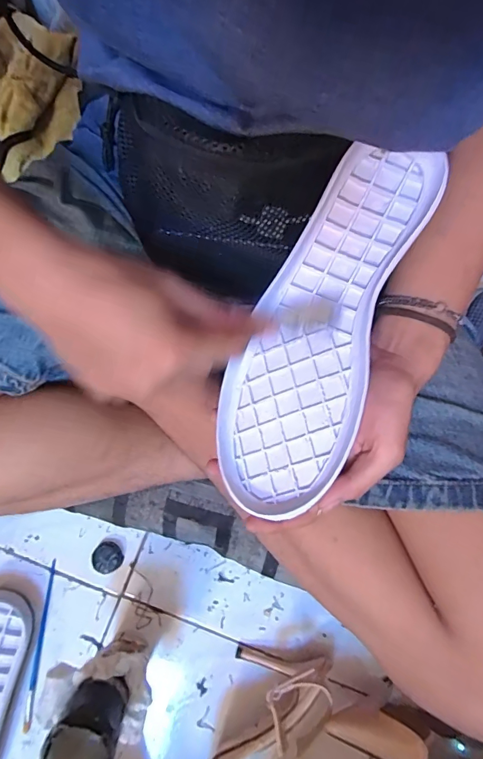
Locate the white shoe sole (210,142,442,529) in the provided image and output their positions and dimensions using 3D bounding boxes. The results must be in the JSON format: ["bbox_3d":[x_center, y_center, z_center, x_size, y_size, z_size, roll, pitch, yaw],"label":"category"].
[{"bbox_3d":[0.056,-0.037,0.299,0.094,0.032,0.265,21,89,19],"label":"white shoe sole"}]

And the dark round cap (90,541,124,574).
[{"bbox_3d":[-0.148,0.195,0.449,0.032,0.014,0.031,0,78,0],"label":"dark round cap"}]

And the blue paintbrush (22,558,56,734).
[{"bbox_3d":[-0.212,0.277,0.432,0.007,0.004,0.160,4,78,1],"label":"blue paintbrush"}]

